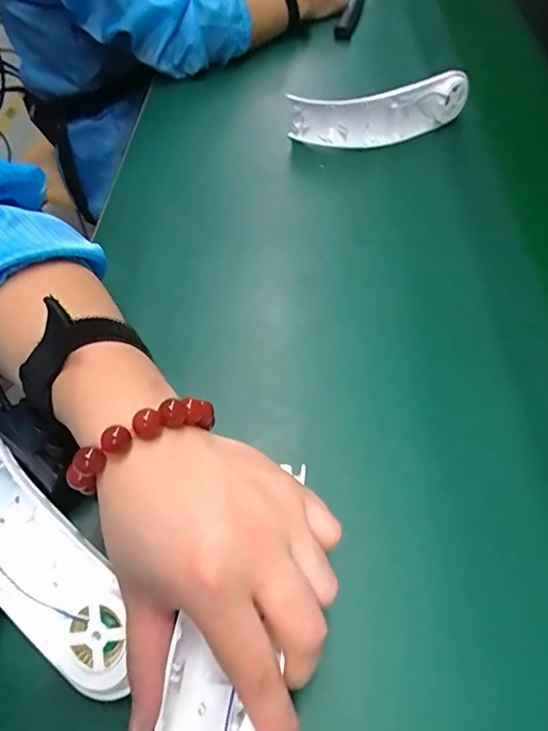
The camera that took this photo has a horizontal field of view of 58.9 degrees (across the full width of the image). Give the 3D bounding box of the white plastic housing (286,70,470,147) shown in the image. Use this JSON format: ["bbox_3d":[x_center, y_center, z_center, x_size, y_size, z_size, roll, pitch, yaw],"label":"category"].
[{"bbox_3d":[0.109,-0.260,0.502,0.186,0.051,0.047,-3,55,-3],"label":"white plastic housing"}]

